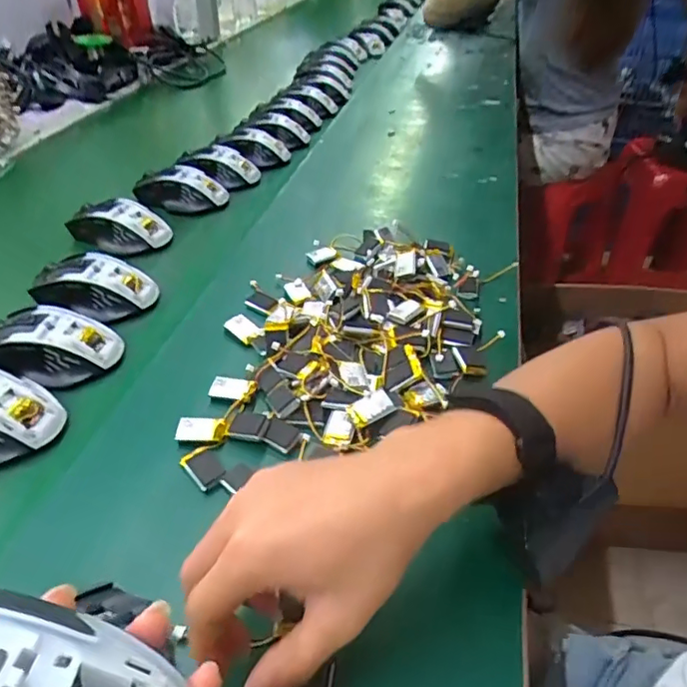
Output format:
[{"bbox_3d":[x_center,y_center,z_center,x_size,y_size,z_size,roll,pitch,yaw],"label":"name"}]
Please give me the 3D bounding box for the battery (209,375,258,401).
[{"bbox_3d":[-0.085,0.034,0.435,0.034,0.004,0.019,8,57,7],"label":"battery"}]

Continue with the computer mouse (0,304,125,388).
[{"bbox_3d":[-0.243,0.000,0.461,0.109,0.035,0.068,6,39,4],"label":"computer mouse"}]

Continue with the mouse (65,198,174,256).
[{"bbox_3d":[-0.247,-0.132,0.621,0.105,0.037,0.060,17,41,17],"label":"mouse"}]

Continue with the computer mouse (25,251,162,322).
[{"bbox_3d":[-0.236,-0.055,0.526,0.106,0.034,0.063,10,40,8],"label":"computer mouse"}]

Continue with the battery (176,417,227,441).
[{"bbox_3d":[-0.101,0.062,0.402,0.034,0.009,0.017,1,39,-3],"label":"battery"}]

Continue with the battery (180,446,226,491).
[{"bbox_3d":[-0.093,0.084,0.377,0.020,0.008,0.030,-29,49,-33],"label":"battery"}]

